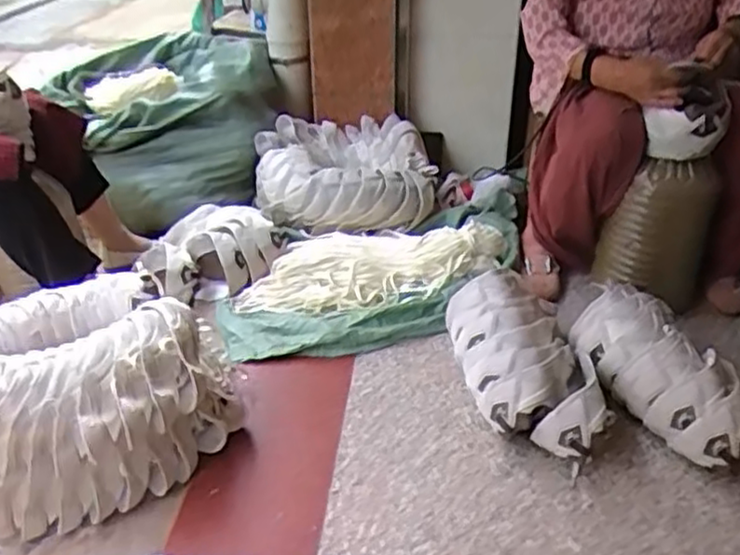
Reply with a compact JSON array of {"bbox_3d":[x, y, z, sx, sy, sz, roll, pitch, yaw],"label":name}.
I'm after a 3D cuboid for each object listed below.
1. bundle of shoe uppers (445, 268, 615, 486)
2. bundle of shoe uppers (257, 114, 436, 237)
[{"bbox_3d":[0.266,0.147,1.254,0.209,0.144,0.399,-8,33,-11],"label":"bundle of shoe uppers"},{"bbox_3d":[-0.065,-0.272,1.805,0.445,0.189,0.326,-3,32,-4],"label":"bundle of shoe uppers"}]

